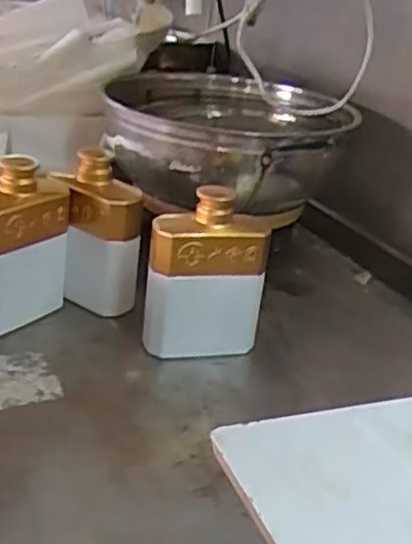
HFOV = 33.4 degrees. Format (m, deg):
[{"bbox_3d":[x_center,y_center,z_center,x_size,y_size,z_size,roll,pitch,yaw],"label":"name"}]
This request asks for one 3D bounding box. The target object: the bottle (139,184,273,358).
[{"bbox_3d":[-0.001,0.010,0.673,0.113,0.173,0.051,5,24,-7],"label":"bottle"}]

